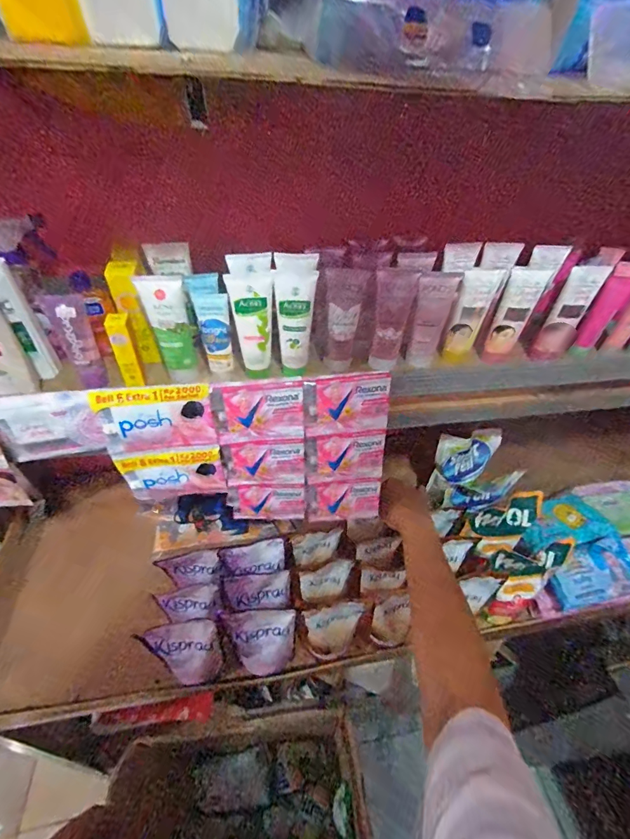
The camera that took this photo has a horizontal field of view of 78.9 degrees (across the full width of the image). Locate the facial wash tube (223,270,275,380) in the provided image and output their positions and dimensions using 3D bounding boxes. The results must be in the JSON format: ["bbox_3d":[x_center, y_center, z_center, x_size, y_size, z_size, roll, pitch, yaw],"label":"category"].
[{"bbox_3d":[-0.085,-0.128,0.531,0.056,0.144,0.041,-6,44,-10],"label":"facial wash tube"}]

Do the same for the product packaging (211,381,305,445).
[{"bbox_3d":[-0.067,-0.007,0.474,0.109,0.083,0.005,-4,33,-8],"label":"product packaging"}]

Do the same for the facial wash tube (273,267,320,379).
[{"bbox_3d":[-0.027,-0.130,0.531,0.052,0.141,0.038,0,44,-3],"label":"facial wash tube"}]

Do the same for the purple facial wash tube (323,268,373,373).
[{"bbox_3d":[0.042,-0.139,0.552,0.053,0.145,0.035,11,44,8],"label":"purple facial wash tube"}]

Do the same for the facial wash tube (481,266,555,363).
[{"bbox_3d":[0.295,-0.149,0.575,0.047,0.153,0.024,22,47,19],"label":"facial wash tube"}]

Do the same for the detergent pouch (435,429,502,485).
[{"bbox_3d":[0.322,0.078,0.813,0.139,0.107,0.030,-3,11,-13],"label":"detergent pouch"}]

